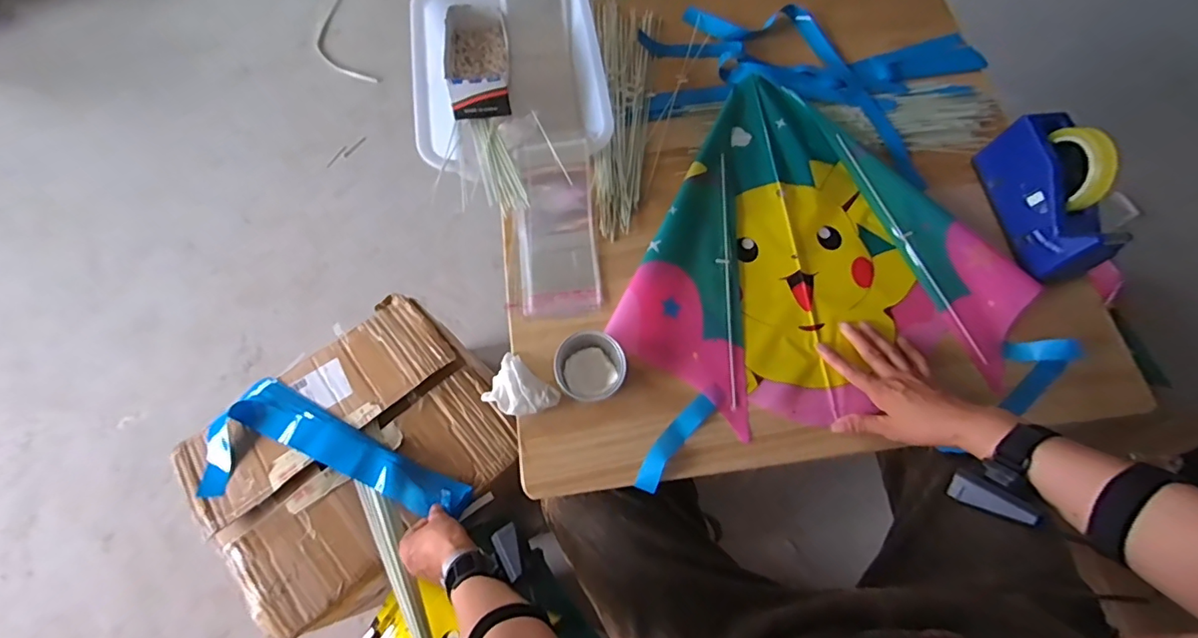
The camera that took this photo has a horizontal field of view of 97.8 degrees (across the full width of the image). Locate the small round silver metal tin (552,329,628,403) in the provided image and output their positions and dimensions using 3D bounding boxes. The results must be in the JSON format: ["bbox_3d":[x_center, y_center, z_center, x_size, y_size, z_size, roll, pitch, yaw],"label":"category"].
[{"bbox_3d":[-0.011,0.057,0.619,0.081,0.030,0.080,1,68,-2],"label":"small round silver metal tin"}]

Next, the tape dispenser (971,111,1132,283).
[{"bbox_3d":[0.595,-0.165,0.682,0.063,0.128,0.216,-6,69,-5],"label":"tape dispenser"}]

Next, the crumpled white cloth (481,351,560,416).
[{"bbox_3d":[-0.088,0.084,0.605,0.082,0.033,0.063,32,70,9],"label":"crumpled white cloth"}]

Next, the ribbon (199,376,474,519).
[{"bbox_3d":[-0.385,0.217,0.758,0.394,0.041,0.166,17,69,6],"label":"ribbon"}]

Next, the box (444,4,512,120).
[{"bbox_3d":[-0.173,-0.373,0.746,0.090,0.058,0.229,-8,54,-6],"label":"box"}]

